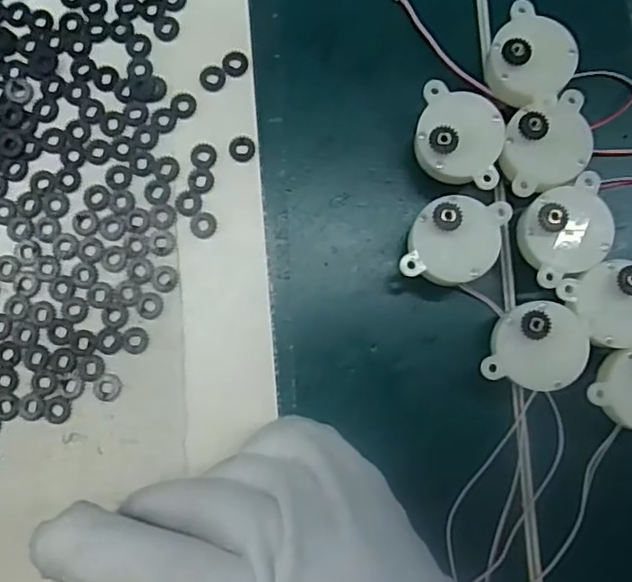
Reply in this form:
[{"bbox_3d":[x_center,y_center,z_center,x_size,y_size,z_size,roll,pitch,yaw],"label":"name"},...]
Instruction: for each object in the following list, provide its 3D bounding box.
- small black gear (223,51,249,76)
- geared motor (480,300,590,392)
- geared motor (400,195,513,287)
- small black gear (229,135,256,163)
[{"bbox_3d":[-0.033,-0.094,0.261,0.010,0.004,0.009,-19,85,-2],"label":"small black gear"},{"bbox_3d":[0.080,0.020,0.237,0.032,0.031,0.031,0,84,0],"label":"geared motor"},{"bbox_3d":[0.051,-0.018,0.242,0.032,0.031,0.034,0,84,0],"label":"geared motor"},{"bbox_3d":[-0.030,-0.058,0.257,0.010,0.004,0.011,13,84,1],"label":"small black gear"}]

